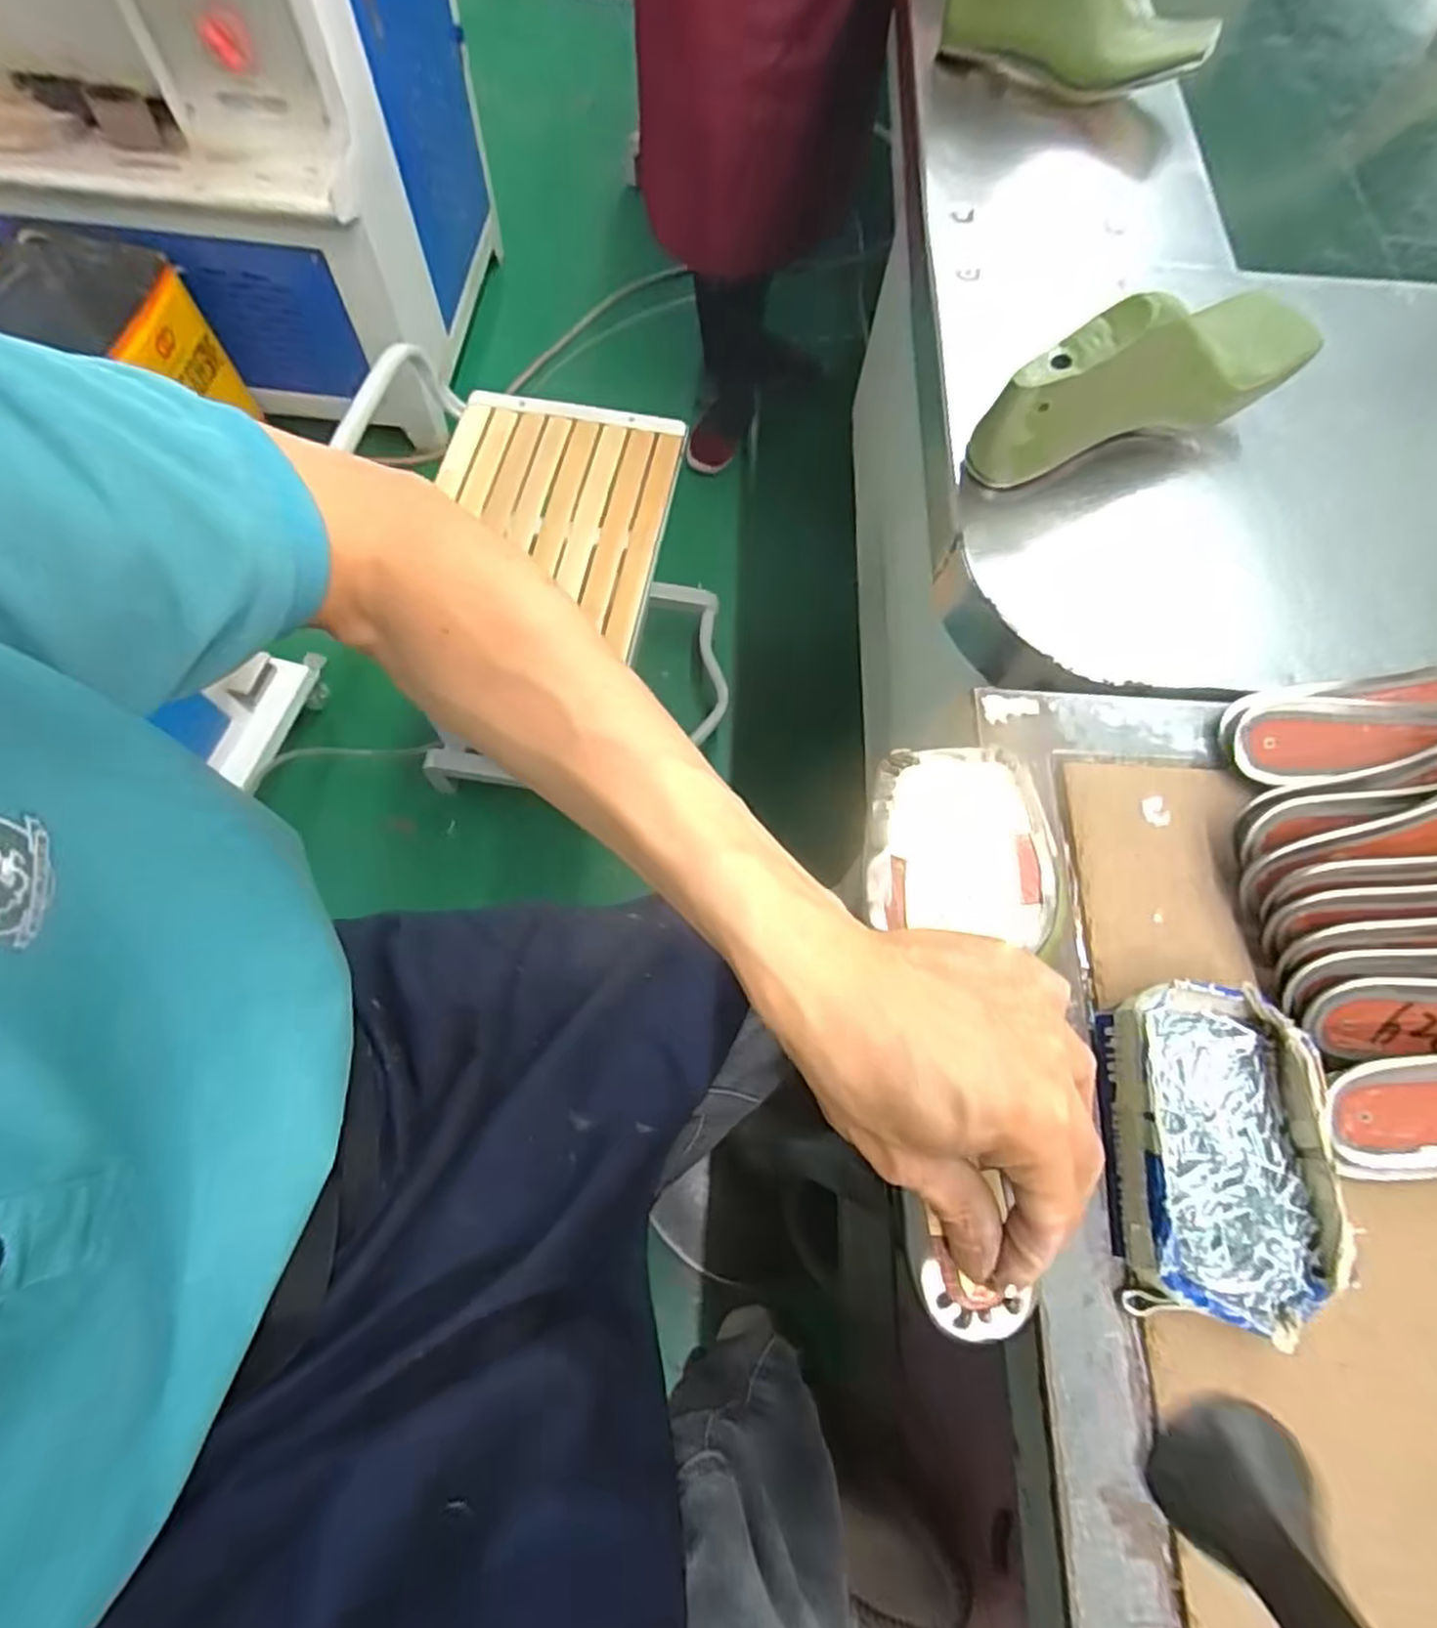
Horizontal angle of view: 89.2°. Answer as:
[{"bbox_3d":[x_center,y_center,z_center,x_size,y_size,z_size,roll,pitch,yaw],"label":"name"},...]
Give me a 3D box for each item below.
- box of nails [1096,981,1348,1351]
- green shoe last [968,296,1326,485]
[{"bbox_3d":[0.212,0.139,0.309,0.082,0.026,0.128,7,68,0],"label":"box of nails"},{"bbox_3d":[0.270,-0.270,0.452,0.220,0.096,0.068,-28,72,-13],"label":"green shoe last"}]

